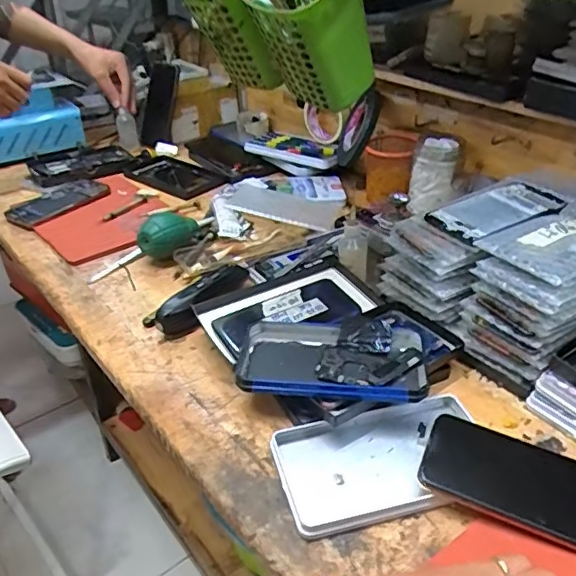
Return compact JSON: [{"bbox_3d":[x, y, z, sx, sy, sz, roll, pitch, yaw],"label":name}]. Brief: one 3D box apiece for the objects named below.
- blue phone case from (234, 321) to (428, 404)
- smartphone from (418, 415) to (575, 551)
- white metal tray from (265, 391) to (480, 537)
[{"bbox_3d":[0.041,0.069,0.547,0.174,0.014,0.103,3,34,5],"label":"blue phone case"},{"bbox_3d":[0.188,0.154,0.449,0.154,0.009,0.078,17,46,16],"label":"smartphone"},{"bbox_3d":[0.085,0.146,0.482,0.183,0.014,0.102,-10,35,-14],"label":"white metal tray"}]

